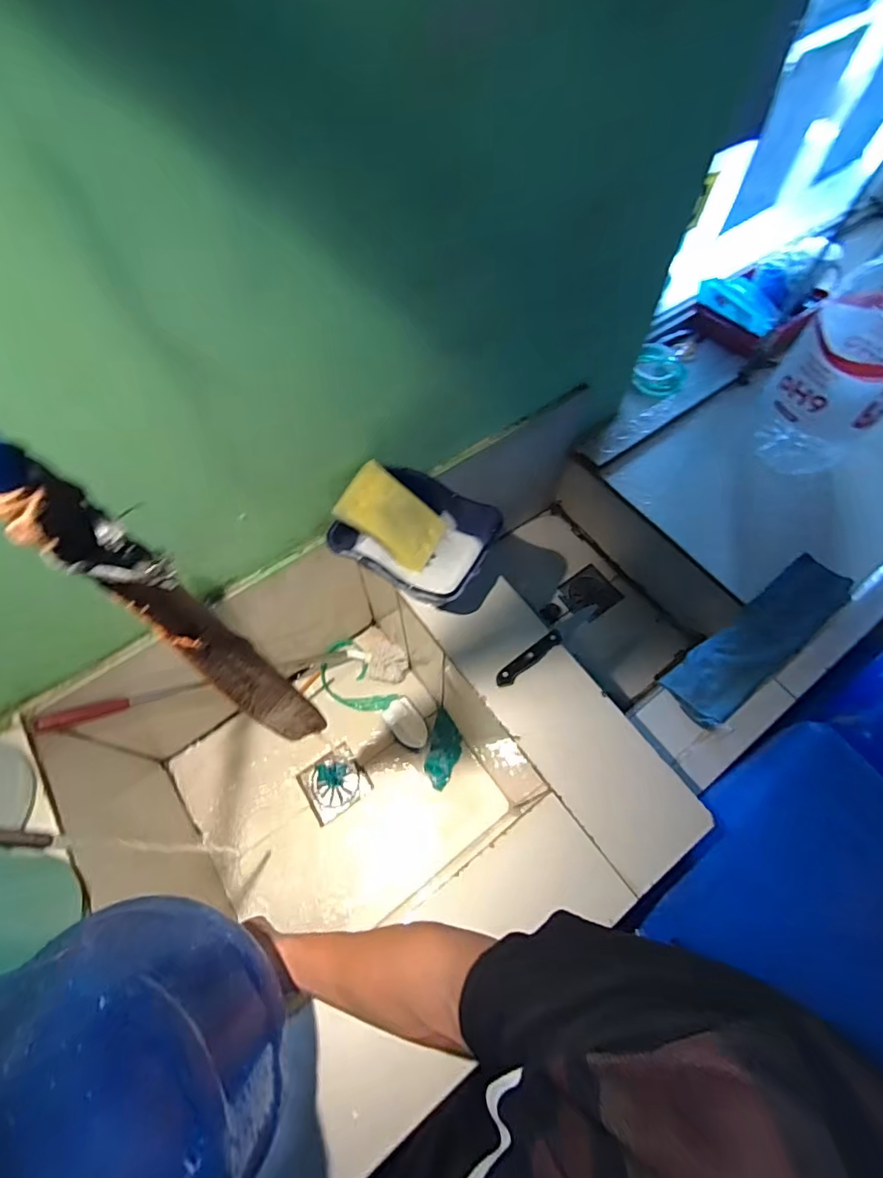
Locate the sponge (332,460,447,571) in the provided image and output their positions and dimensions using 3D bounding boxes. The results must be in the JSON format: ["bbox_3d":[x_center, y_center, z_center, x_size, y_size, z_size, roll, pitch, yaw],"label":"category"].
[{"bbox_3d":[-0.066,-0.097,0.703,0.151,0.019,0.096,39,66,-26],"label":"sponge"}]

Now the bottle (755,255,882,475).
[{"bbox_3d":[0.720,-0.392,0.878,0.186,0.392,0.191,-39,69,-18],"label":"bottle"}]

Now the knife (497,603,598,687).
[{"bbox_3d":[0.143,0.073,0.678,0.169,0.011,0.022,-34,68,-17],"label":"knife"}]

